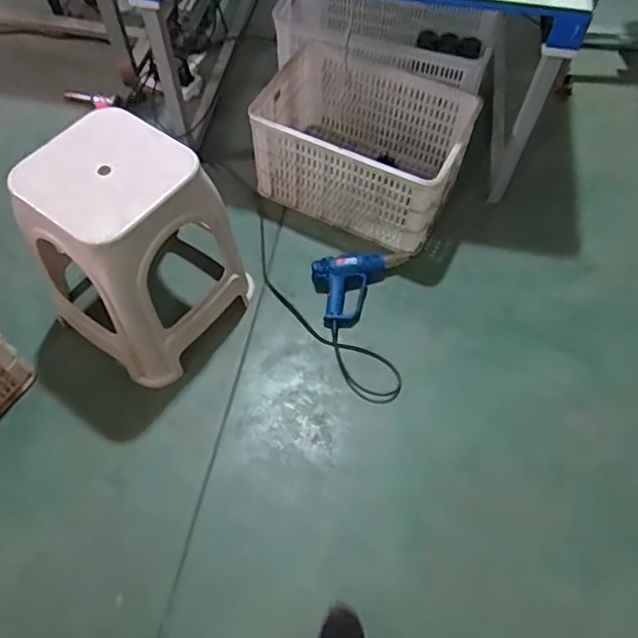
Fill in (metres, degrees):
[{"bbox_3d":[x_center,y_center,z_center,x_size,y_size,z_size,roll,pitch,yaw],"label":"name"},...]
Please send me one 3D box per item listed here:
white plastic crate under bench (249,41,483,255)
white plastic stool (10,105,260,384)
[{"bbox_3d":[0.133,-0.500,1.649,0.544,0.268,0.444,23,62,11],"label":"white plastic crate under bench"},{"bbox_3d":[-0.402,-0.142,1.290,0.338,0.467,0.354,33,64,17],"label":"white plastic stool"}]

